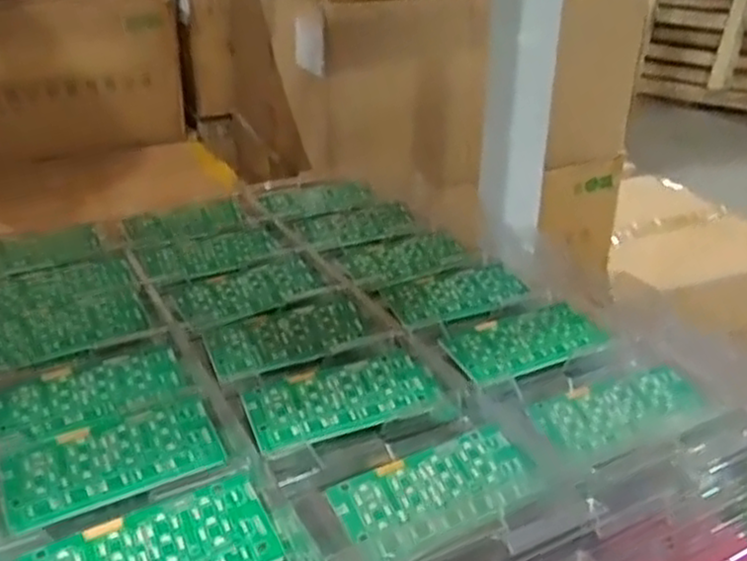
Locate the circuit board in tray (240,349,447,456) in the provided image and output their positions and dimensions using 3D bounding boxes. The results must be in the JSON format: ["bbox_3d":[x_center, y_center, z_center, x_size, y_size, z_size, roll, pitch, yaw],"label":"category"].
[{"bbox_3d":[-0.016,0.060,0.397,0.098,0.006,0.047,-12,30,-21],"label":"circuit board in tray"}]

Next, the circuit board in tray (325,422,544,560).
[{"bbox_3d":[0.030,0.096,0.352,0.093,0.011,0.044,-14,31,-25],"label":"circuit board in tray"}]

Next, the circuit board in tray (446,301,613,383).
[{"bbox_3d":[0.091,0.035,0.448,0.093,0.008,0.051,-16,32,-28],"label":"circuit board in tray"}]

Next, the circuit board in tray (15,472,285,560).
[{"bbox_3d":[-0.087,0.109,0.299,0.094,0.008,0.047,-14,32,-26],"label":"circuit board in tray"}]

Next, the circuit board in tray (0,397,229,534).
[{"bbox_3d":[-0.119,0.083,0.351,0.094,0.006,0.051,-15,32,-26],"label":"circuit board in tray"}]

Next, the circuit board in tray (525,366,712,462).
[{"bbox_3d":[0.132,0.068,0.405,0.097,0.007,0.040,-12,31,-23],"label":"circuit board in tray"}]

